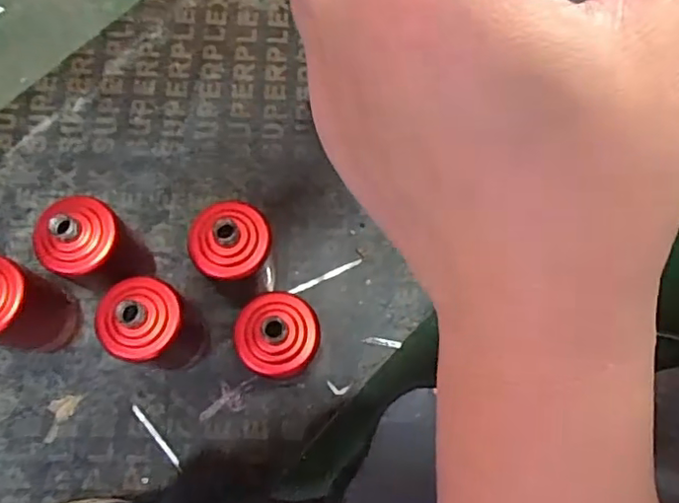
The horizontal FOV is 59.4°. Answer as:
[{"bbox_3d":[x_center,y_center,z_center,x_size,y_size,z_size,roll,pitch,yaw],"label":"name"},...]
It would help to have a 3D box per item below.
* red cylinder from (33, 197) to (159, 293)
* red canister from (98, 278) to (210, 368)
[{"bbox_3d":[-0.264,0.002,0.656,0.080,0.187,0.077,0,74,-1],"label":"red cylinder"},{"bbox_3d":[-0.192,0.085,0.635,0.072,0.187,0.078,0,74,-1],"label":"red canister"}]

